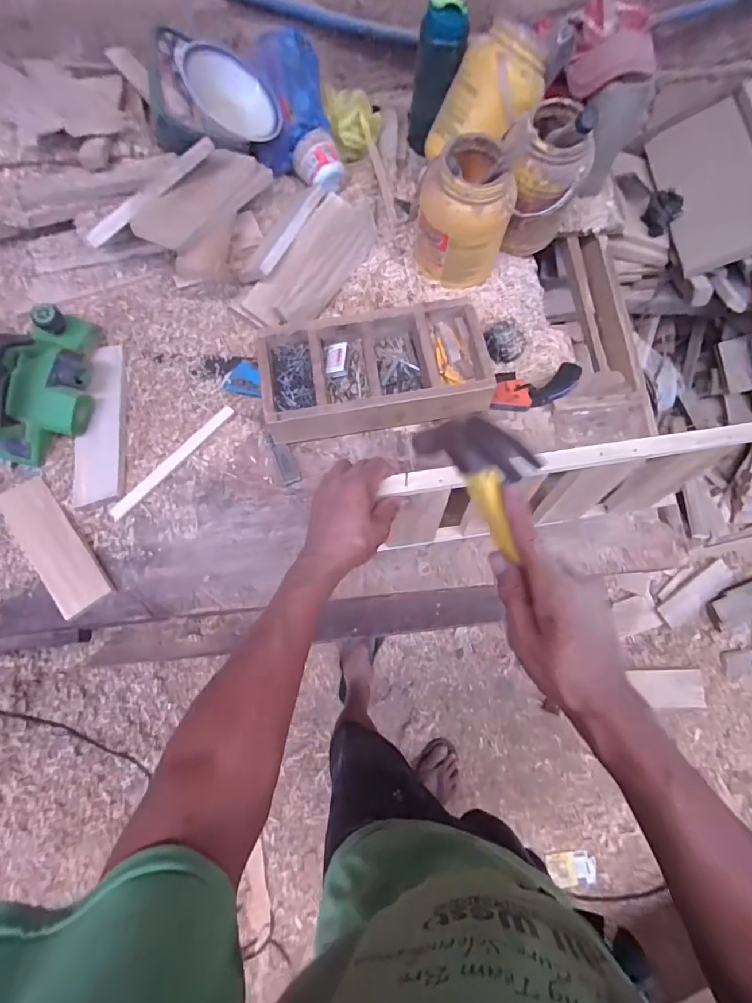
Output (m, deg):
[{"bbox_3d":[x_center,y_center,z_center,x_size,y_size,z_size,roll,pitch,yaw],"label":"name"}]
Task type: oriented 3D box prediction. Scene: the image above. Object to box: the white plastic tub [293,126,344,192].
[{"bbox_3d":[-0.109,-0.664,0.894,0.081,0.074,0.101,-33,72,-12],"label":"white plastic tub"}]

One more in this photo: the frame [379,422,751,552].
[{"bbox_3d":[0.254,-0.011,0.643,0.481,0.250,0.034,-10,69,-4],"label":"frame"}]

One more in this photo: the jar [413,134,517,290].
[{"bbox_3d":[0.159,-0.516,0.822,0.161,0.210,0.149,11,69,4],"label":"jar"}]

